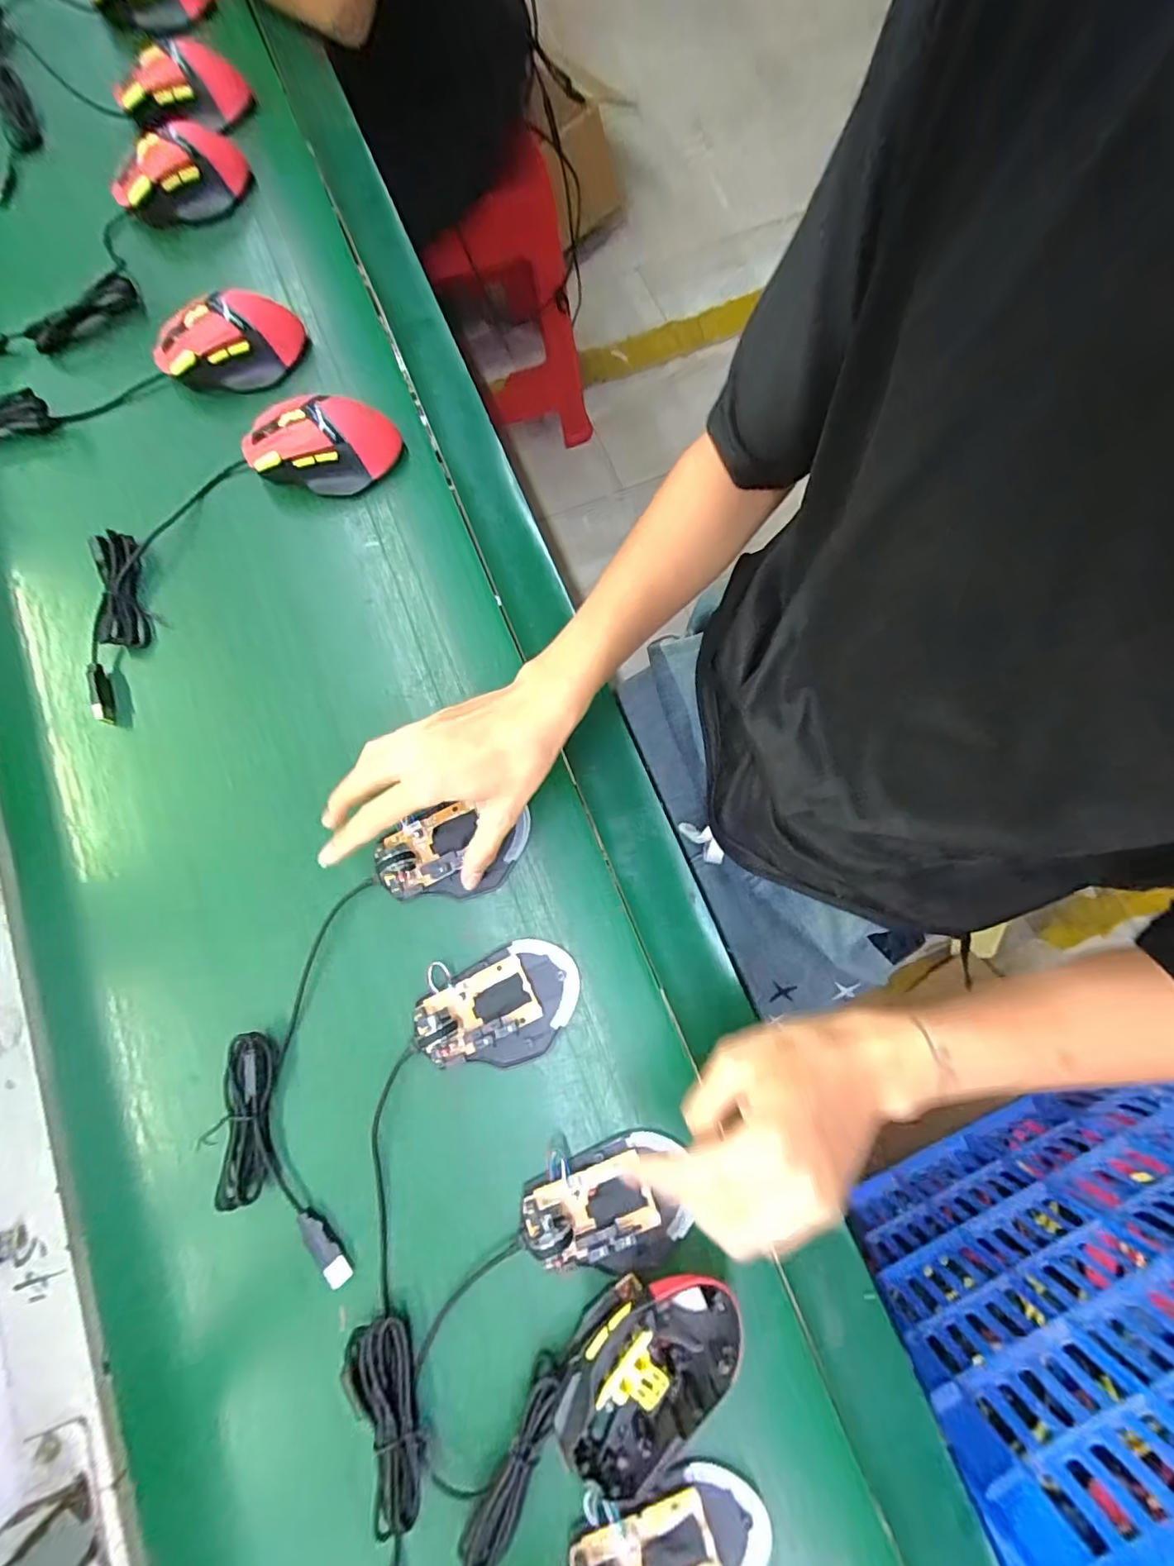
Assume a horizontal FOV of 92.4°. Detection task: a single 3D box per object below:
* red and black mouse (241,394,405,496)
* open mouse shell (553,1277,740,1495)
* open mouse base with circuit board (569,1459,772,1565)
[{"bbox_3d":[-0.214,-0.271,0.452,0.113,0.048,0.056,-5,77,-1],"label":"red and black mouse"},{"bbox_3d":[0.039,0.335,0.322,0.114,0.040,0.071,-38,80,-8],"label":"open mouse shell"},{"bbox_3d":[0.048,0.432,0.308,0.109,0.027,0.068,-8,78,-2],"label":"open mouse base with circuit board"}]

